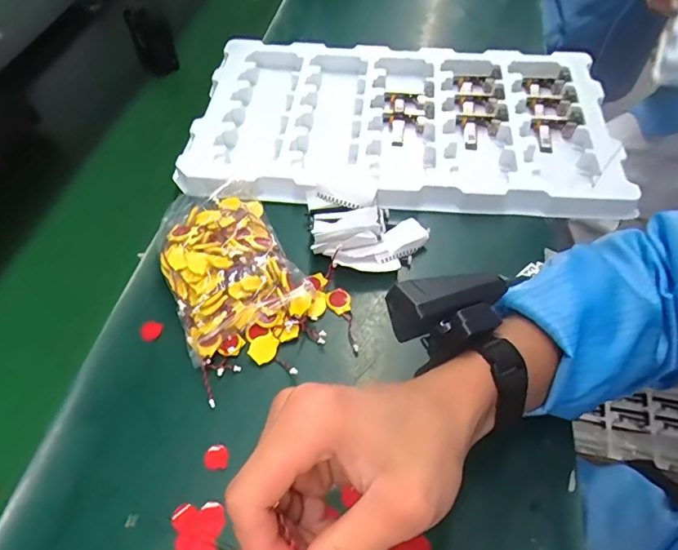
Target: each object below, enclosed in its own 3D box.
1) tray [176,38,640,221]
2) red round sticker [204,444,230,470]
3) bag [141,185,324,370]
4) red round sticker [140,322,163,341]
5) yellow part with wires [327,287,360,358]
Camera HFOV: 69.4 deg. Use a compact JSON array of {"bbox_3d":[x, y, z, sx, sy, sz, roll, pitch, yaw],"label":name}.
[{"bbox_3d":[0.068,-0.171,0.533,0.431,0.032,0.268,4,56,4],"label":"tray"},{"bbox_3d":[-0.084,0.124,0.332,0.016,0.004,0.017,-1,56,1],"label":"red round sticker"},{"bbox_3d":[-0.092,-0.009,0.408,0.114,0.030,0.164,-32,61,-19],"label":"bag"},{"bbox_3d":[-0.152,0.045,0.395,0.017,0.004,0.019,5,45,-3],"label":"red round sticker"},{"bbox_3d":[0.007,0.036,0.397,0.019,0.004,0.063,-19,57,-11],"label":"yellow part with wires"}]

